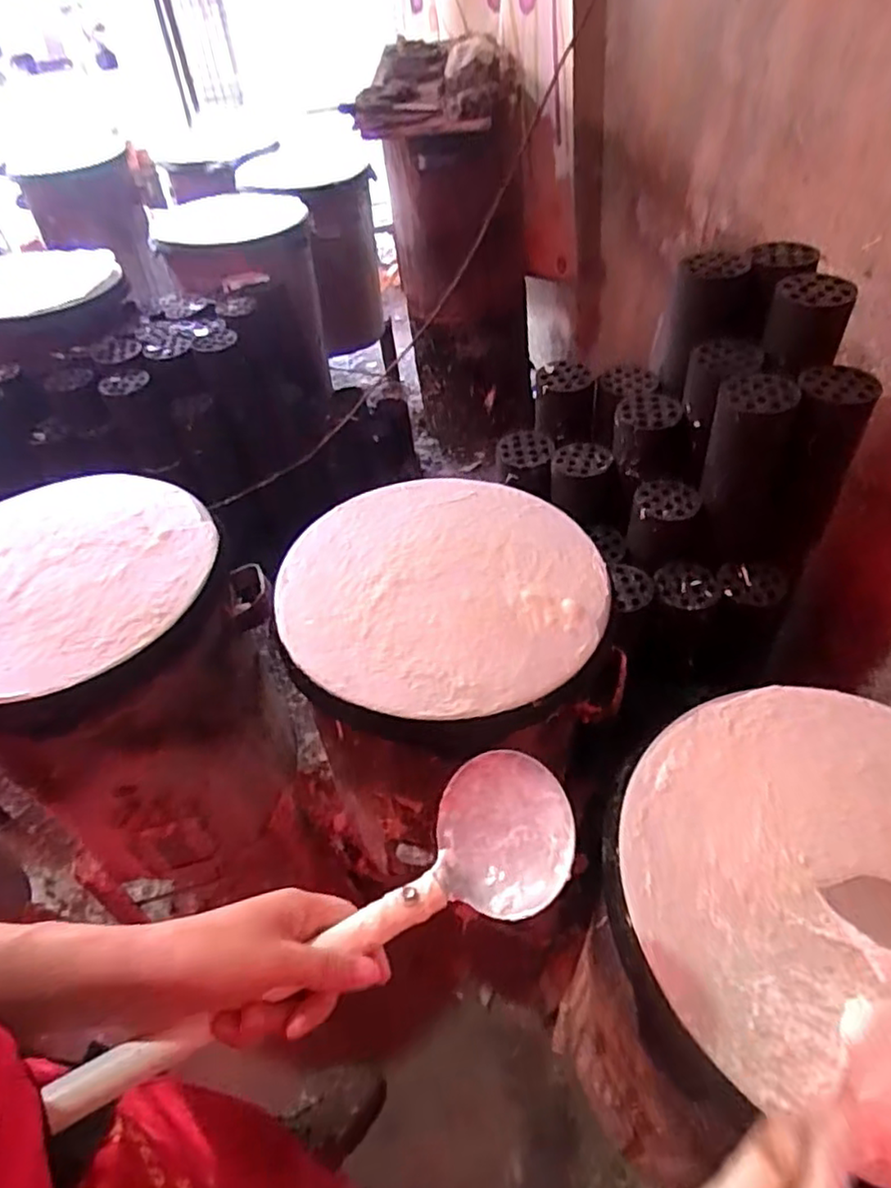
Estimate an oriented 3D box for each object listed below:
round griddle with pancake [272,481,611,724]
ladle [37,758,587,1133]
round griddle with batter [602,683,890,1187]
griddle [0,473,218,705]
[{"bbox_3d":[-0.001,-0.022,0.767,0.358,0.020,0.382,-1,48,2],"label":"round griddle with pancake"},{"bbox_3d":[-0.060,0.188,0.367,0.292,0.053,0.091,-23,50,-22],"label":"ladle"},{"bbox_3d":[0.322,0.234,0.518,0.370,0.029,0.358,-1,48,2],"label":"round griddle with batter"},{"bbox_3d":[-0.472,-0.026,0.797,0.360,0.023,0.344,-1,48,2],"label":"griddle"}]

